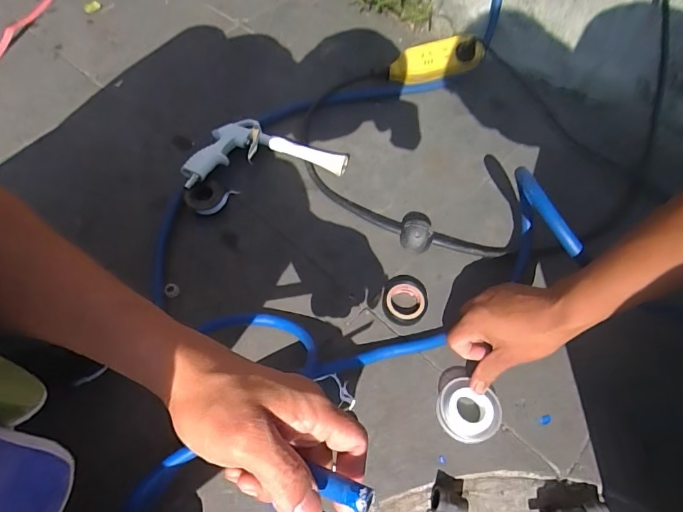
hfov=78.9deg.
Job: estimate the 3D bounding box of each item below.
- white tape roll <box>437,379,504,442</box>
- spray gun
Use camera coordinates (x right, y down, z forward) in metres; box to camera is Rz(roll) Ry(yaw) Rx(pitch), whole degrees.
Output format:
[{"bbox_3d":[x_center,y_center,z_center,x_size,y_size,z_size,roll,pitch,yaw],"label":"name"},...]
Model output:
[{"bbox_3d":[0.149,0.184,0.490,0.070,0.020,0.066,1,61,-3],"label":"white tape roll"},{"bbox_3d":[-0.119,-0.164,0.640,0.239,0.039,0.129,-12,62,-10],"label":"spray gun"}]

